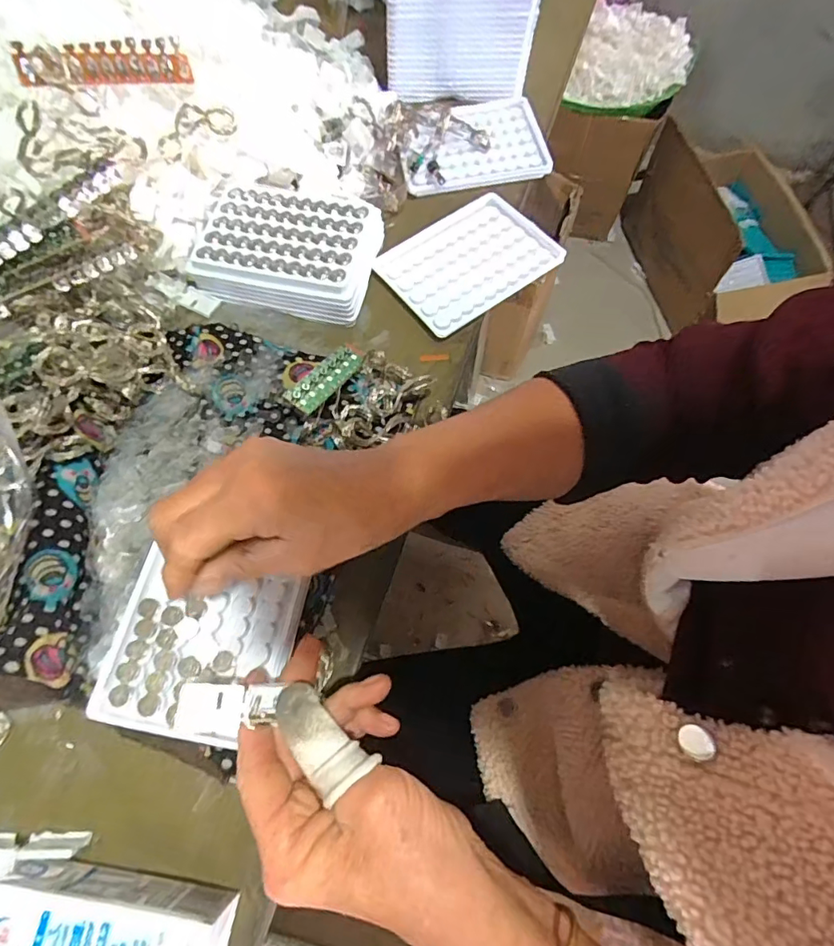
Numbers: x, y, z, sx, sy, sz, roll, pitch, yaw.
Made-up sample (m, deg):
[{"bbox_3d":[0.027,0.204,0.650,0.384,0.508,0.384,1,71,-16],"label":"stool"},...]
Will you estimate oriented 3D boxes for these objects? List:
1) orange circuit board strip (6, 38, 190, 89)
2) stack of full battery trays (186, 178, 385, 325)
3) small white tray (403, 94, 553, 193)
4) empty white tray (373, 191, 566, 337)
[{"bbox_3d":[-0.221,-0.293,0.362,0.111,0.020,0.024,-27,70,-26],"label":"orange circuit board strip"},{"bbox_3d":[-0.101,-0.179,0.403,0.140,0.032,0.096,12,69,5],"label":"stack of full battery trays"},{"bbox_3d":[0.049,-0.305,0.464,0.125,0.018,0.099,-9,69,-3],"label":"small white tray"},{"bbox_3d":[0.041,-0.174,0.416,0.129,0.010,0.094,-36,72,-13],"label":"empty white tray"}]

